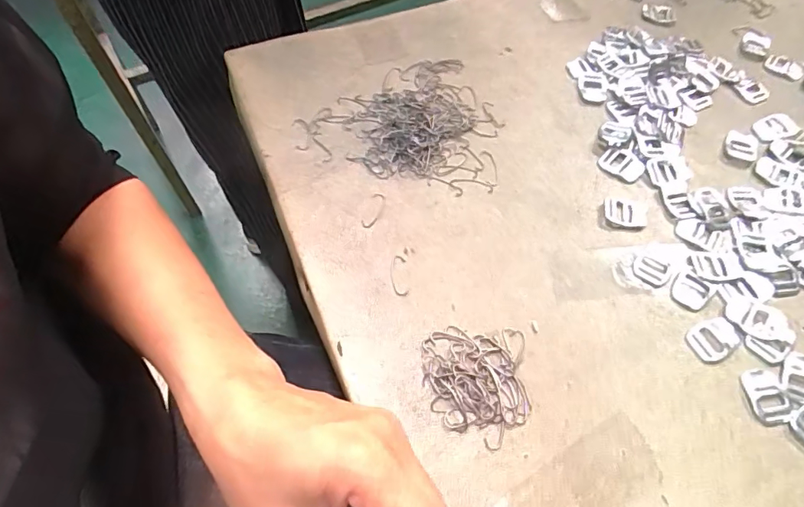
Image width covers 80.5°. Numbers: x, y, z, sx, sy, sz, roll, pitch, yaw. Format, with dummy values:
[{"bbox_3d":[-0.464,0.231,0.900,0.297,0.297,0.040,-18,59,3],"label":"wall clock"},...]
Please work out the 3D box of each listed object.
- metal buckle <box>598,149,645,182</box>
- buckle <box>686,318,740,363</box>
[{"bbox_3d":[0.213,-0.088,0.458,0.039,0.004,0.031,39,65,18],"label":"metal buckle"},{"bbox_3d":[0.246,0.067,0.371,0.042,0.004,0.028,-22,64,-15],"label":"buckle"}]

